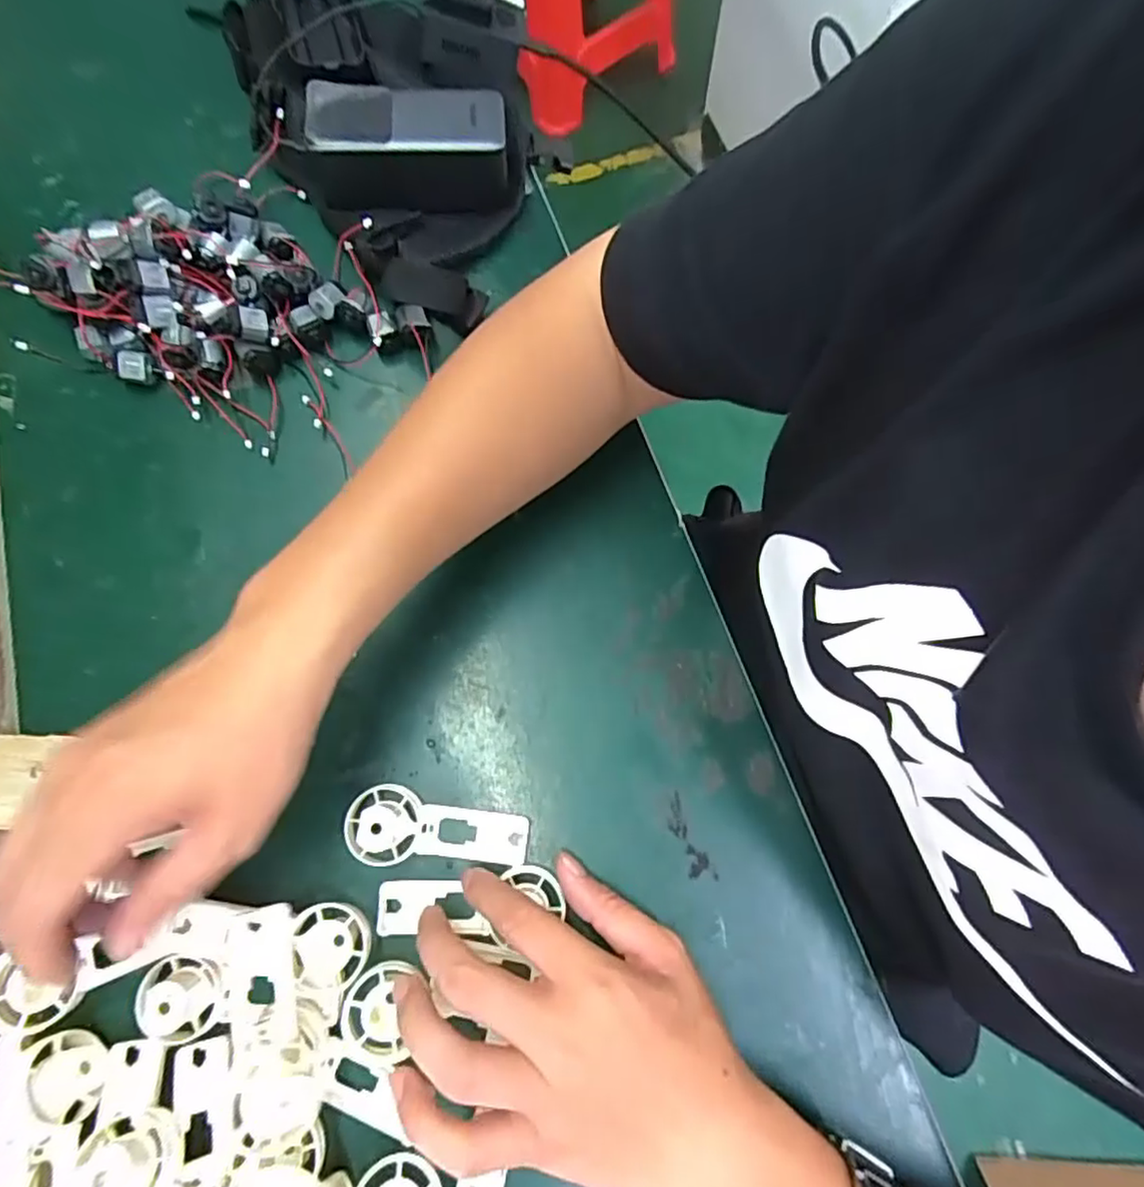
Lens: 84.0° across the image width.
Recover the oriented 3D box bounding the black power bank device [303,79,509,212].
[{"bbox_3d":[-0.110,-0.305,0.439,0.131,0.058,0.054,-4,73,-2],"label":"black power bank device"}]

